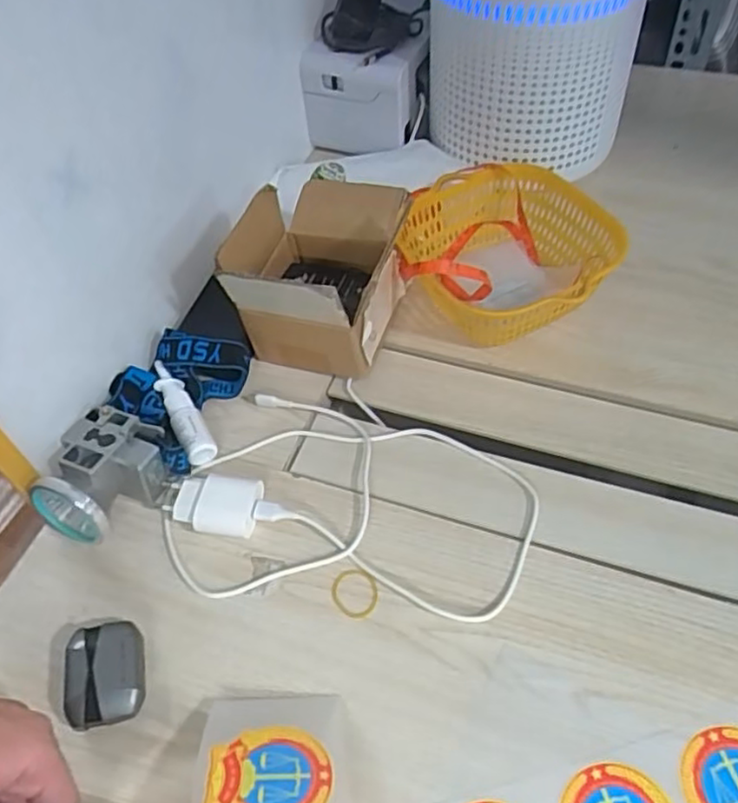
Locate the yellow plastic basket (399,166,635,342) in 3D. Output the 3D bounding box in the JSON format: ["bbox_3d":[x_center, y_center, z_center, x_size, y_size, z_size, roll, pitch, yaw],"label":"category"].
[{"bbox_3d":[0.118,-0.124,0.583,0.173,0.074,0.175,-2,52,2],"label":"yellow plastic basket"}]

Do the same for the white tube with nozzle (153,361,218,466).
[{"bbox_3d":[-0.149,0.008,0.537,0.022,0.025,0.102,-26,55,-15],"label":"white tube with nozzle"}]

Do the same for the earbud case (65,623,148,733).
[{"bbox_3d":[-0.161,0.168,0.415,0.047,0.025,0.055,-11,52,-4],"label":"earbud case"}]

